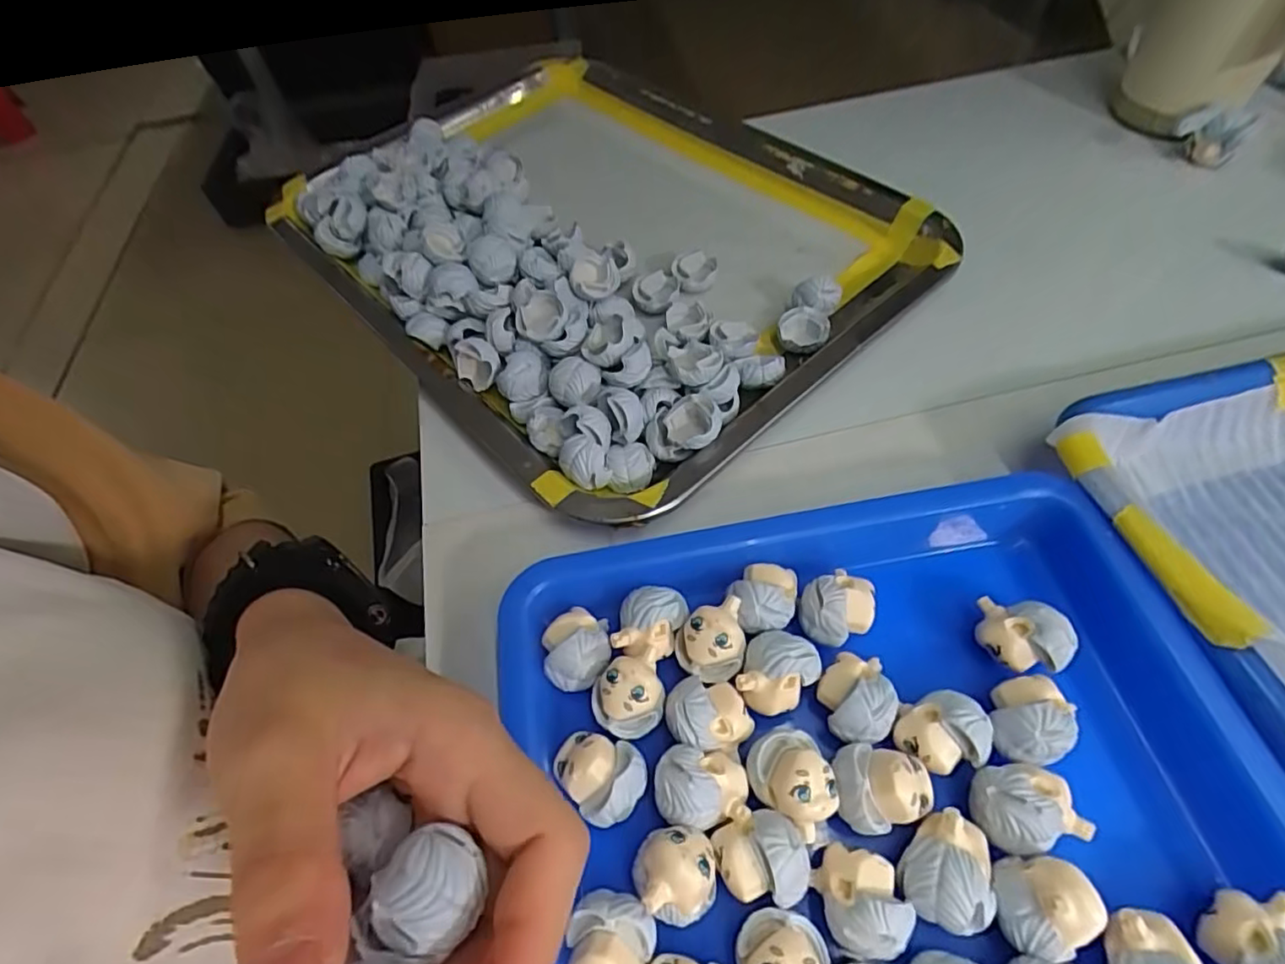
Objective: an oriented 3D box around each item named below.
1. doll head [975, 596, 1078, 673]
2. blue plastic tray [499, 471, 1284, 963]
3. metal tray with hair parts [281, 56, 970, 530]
[{"bbox_3d":[0.128,0.053,0.209,0.027,0.023,0.019,17,59,16],"label":"doll head"},{"bbox_3d":[0.069,0.089,0.190,0.214,0.027,0.171,-11,56,-2],"label":"blue plastic tray"},{"bbox_3d":[-0.033,-0.151,0.358,0.268,0.046,0.345,-40,61,-20],"label":"metal tray with hair parts"}]

